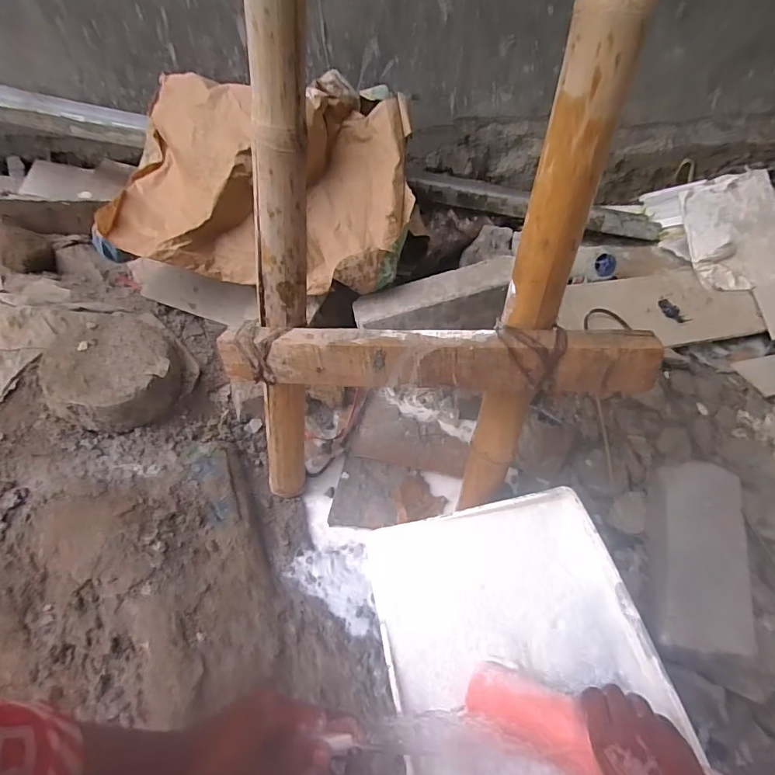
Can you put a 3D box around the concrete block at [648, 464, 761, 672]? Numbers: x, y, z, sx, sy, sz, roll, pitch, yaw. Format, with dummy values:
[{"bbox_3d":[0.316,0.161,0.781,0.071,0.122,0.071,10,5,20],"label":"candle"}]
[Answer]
[{"bbox_3d":[0.376,0.215,0.602,0.099,0.081,0.245,16,55,13],"label":"concrete block"}]

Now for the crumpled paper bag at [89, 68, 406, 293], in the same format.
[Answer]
[{"bbox_3d":[-0.213,-0.360,0.818,0.485,0.190,0.316,3,53,3],"label":"crumpled paper bag"}]

